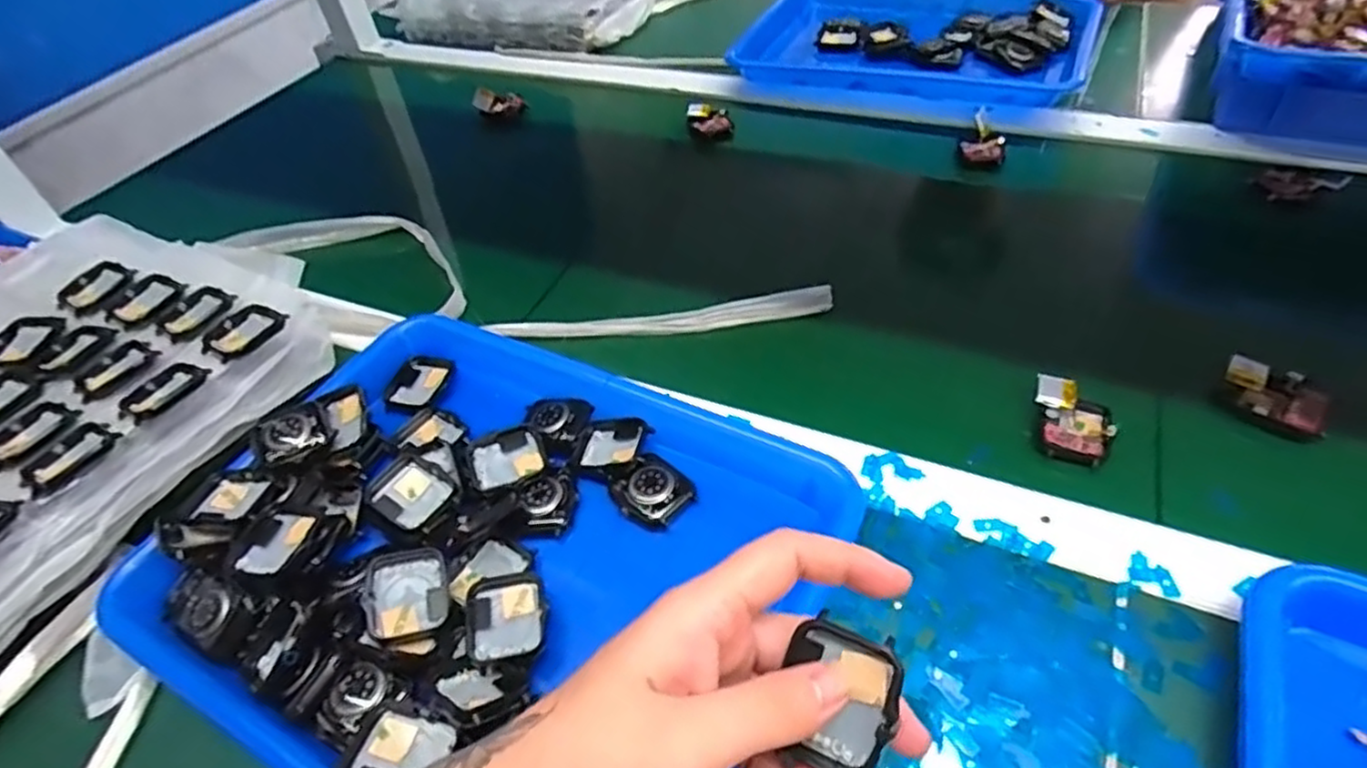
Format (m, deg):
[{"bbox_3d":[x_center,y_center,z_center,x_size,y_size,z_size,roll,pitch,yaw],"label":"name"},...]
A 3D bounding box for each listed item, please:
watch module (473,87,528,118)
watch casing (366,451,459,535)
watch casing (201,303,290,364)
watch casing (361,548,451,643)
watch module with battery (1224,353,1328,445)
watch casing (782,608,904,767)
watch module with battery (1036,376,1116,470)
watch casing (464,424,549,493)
[{"bbox_3d":[-0.196,-0.299,0.763,0.054,0.025,0.010,-2,48,-25],"label":"watch module"},{"bbox_3d":[-0.150,0.061,0.396,0.046,0.008,0.036,25,55,27],"label":"watch casing"},{"bbox_3d":[-0.290,-0.035,0.471,0.032,0.008,0.048,22,54,25],"label":"watch casing"},{"bbox_3d":[-0.136,0.103,0.350,0.037,0.010,0.041,-17,48,-8],"label":"watch casing"},{"bbox_3d":[0.338,0.008,0.409,0.052,0.017,0.033,28,57,29],"label":"watch module with battery"},{"bbox_3d":[0.052,0.105,0.237,0.036,0.006,0.047,18,83,26],"label":"watch casing"},{"bbox_3d":[0.224,0.021,0.410,0.039,0.013,0.052,4,49,12],"label":"watch module with battery"},{"bbox_3d":[-0.103,0.046,0.418,0.042,0.014,0.038,-25,49,-14],"label":"watch casing"}]

